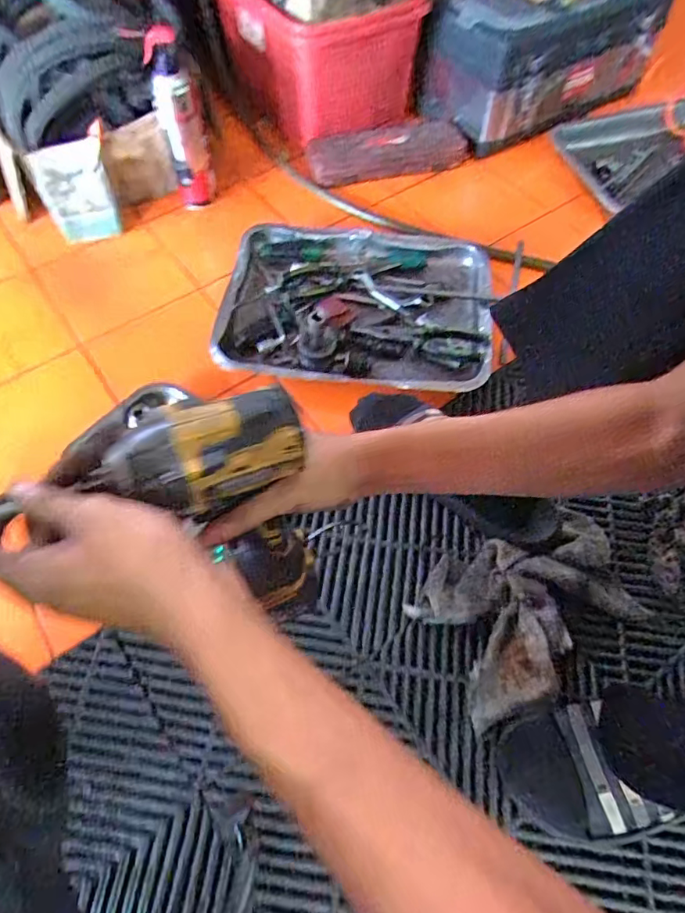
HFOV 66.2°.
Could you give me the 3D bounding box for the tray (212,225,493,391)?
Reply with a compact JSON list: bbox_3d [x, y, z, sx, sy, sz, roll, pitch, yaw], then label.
[{"bbox_3d":[0.025,-0.233,0.787,0.378,0.049,0.300,5,61,2],"label":"tray"}]

